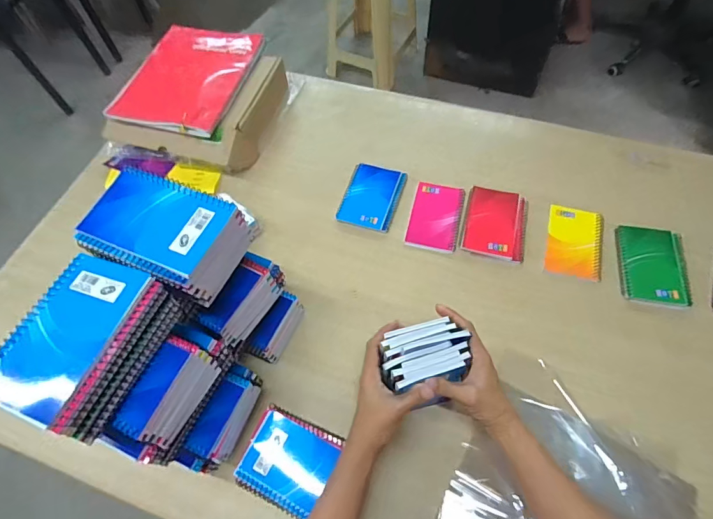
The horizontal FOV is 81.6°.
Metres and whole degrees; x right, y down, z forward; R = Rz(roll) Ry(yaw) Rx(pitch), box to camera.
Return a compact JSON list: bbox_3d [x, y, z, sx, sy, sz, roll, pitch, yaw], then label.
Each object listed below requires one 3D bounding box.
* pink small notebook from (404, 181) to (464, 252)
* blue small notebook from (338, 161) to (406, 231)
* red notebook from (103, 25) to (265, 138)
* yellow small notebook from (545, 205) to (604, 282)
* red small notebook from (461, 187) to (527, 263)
[{"bbox_3d":[0.136,-0.075,0.700,0.082,0.008,0.132,12,62,10],"label":"pink small notebook"},{"bbox_3d":[0.028,-0.112,0.723,0.095,0.012,0.131,13,62,10],"label":"blue small notebook"},{"bbox_3d":[-0.326,-0.361,0.803,0.233,0.016,0.279,11,61,13],"label":"red notebook"},{"bbox_3d":[0.353,-0.029,0.668,0.082,0.005,0.130,13,62,10],"label":"yellow small notebook"},{"bbox_3d":[0.229,-0.062,0.681,0.095,0.010,0.130,11,62,9],"label":"red small notebook"}]

